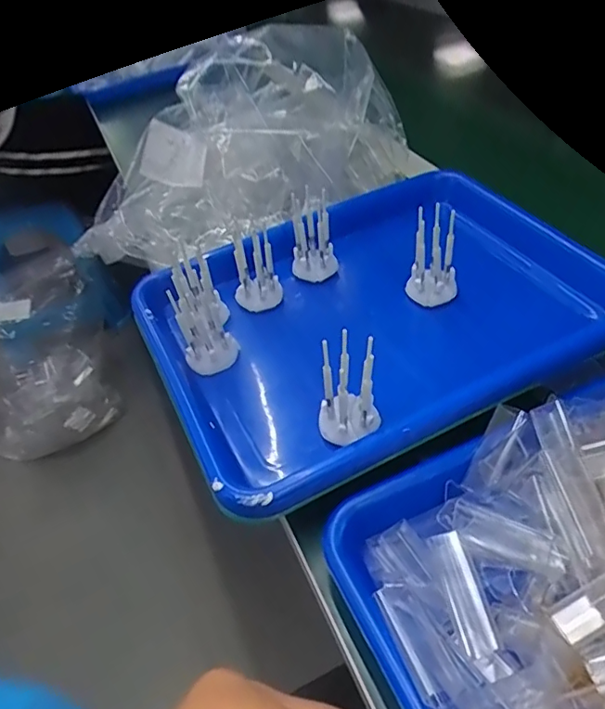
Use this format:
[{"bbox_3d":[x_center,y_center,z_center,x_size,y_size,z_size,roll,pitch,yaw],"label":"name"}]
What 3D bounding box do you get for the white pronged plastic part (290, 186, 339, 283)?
[{"bbox_3d":[0.008,-0.099,0.461,0.035,0.075,0.018,-4,27,8],"label":"white pronged plastic part"}]

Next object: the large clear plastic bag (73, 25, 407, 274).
[{"bbox_3d":[-0.054,-0.210,0.529,0.323,0.129,0.143,-29,48,-21],"label":"large clear plastic bag"}]

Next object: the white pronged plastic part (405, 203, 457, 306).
[{"bbox_3d":[0.101,-0.076,0.425,0.038,0.074,0.012,0,18,9],"label":"white pronged plastic part"}]

